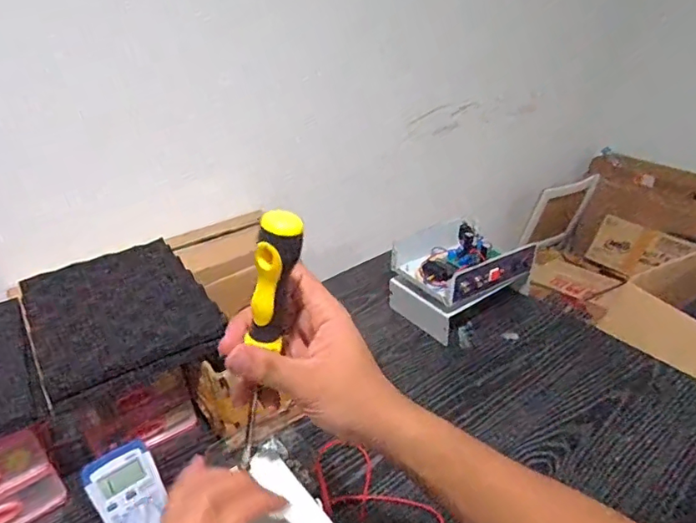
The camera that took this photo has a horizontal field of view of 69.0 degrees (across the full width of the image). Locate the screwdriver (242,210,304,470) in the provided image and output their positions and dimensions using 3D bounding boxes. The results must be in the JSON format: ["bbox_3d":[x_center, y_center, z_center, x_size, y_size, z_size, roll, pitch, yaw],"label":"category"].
[{"bbox_3d":[-0.059,0.060,0.361,0.024,0.213,0.043,12,34,-3],"label":"screwdriver"}]

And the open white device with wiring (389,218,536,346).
[{"bbox_3d":[0.184,0.023,0.865,0.195,0.104,0.159,-21,35,-28],"label":"open white device with wiring"}]

